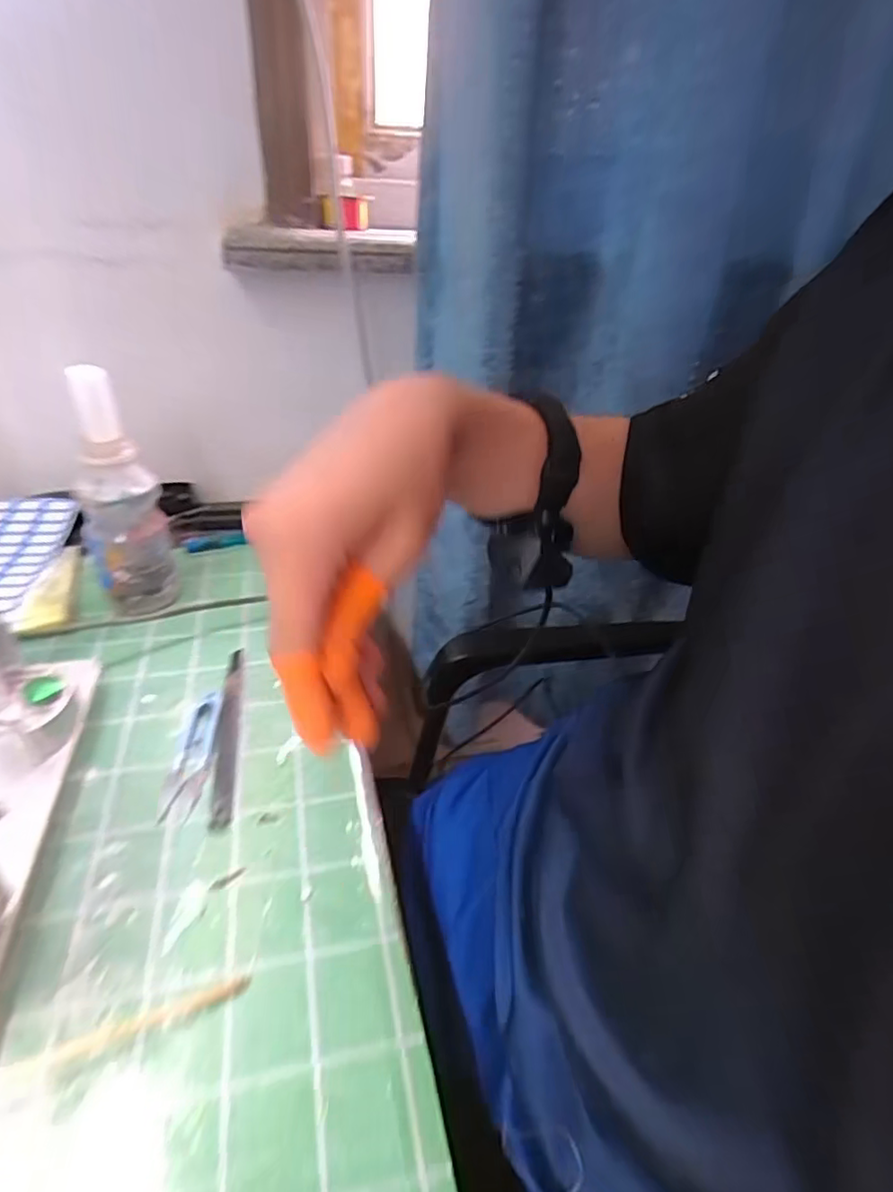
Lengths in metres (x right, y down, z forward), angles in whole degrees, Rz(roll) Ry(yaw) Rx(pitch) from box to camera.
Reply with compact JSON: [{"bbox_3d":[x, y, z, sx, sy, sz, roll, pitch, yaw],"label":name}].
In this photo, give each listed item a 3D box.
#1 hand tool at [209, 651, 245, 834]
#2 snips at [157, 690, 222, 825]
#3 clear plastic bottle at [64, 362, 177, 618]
[{"bbox_3d":[-0.155,0.092,0.432,0.014,0.008,0.164,-5,36,-12],"label":"hand tool"},{"bbox_3d":[-0.169,0.105,0.410,0.023,0.008,0.099,-1,35,-6],"label":"snips"},{"bbox_3d":[-0.267,-0.078,0.498,0.058,0.197,0.051,-12,38,-21],"label":"clear plastic bottle"}]

